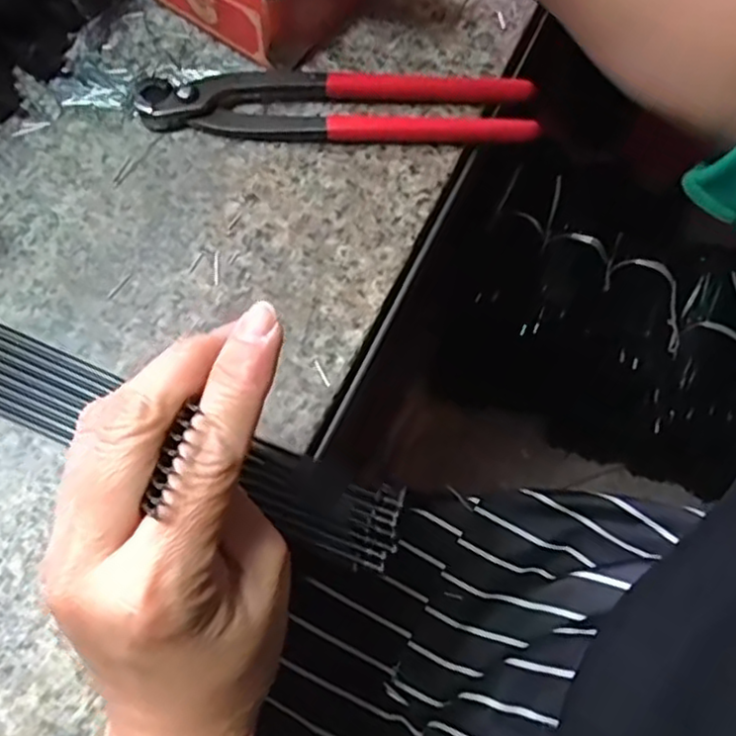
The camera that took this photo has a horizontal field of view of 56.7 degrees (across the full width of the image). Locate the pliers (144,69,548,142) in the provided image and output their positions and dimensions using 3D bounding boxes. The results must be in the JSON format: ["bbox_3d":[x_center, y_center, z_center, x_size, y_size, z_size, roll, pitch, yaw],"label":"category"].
[{"bbox_3d":[-0.014,-0.135,0.344,0.191,0.018,0.042,4,69,-3],"label":"pliers"}]

